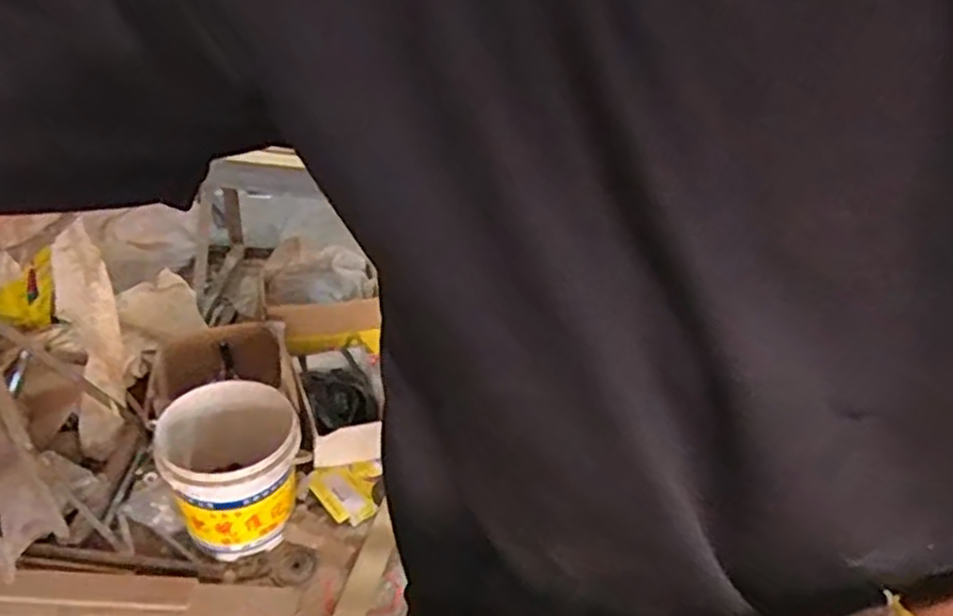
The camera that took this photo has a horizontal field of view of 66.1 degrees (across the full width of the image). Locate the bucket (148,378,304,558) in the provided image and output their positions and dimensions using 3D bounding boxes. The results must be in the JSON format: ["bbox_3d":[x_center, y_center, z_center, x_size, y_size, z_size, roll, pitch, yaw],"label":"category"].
[{"bbox_3d":[-0.514,0.351,1.577,0.273,0.309,0.280,4,37,-3],"label":"bucket"}]

